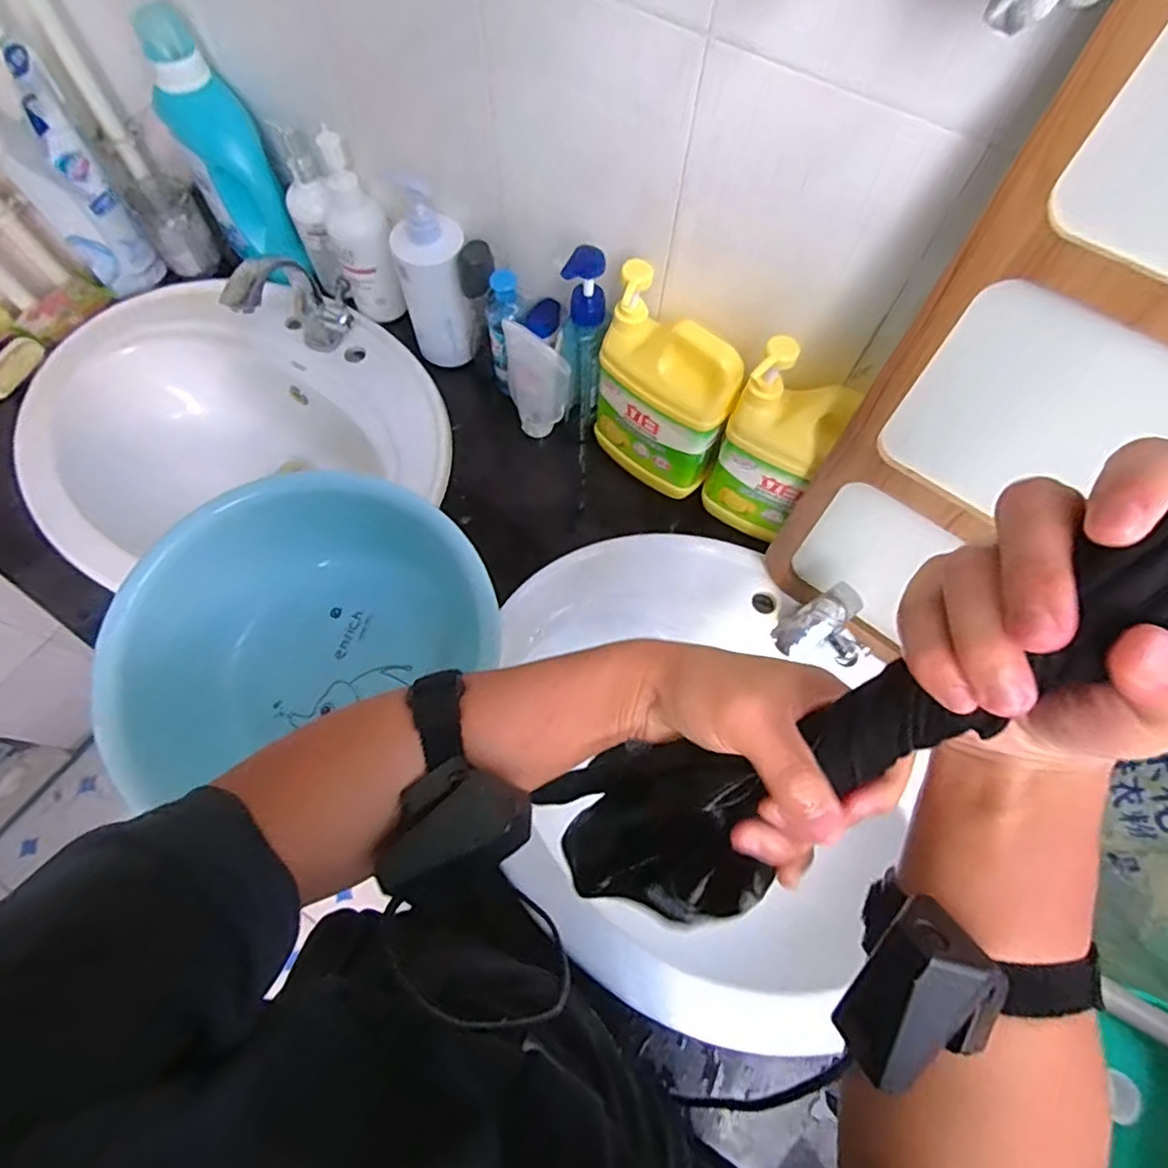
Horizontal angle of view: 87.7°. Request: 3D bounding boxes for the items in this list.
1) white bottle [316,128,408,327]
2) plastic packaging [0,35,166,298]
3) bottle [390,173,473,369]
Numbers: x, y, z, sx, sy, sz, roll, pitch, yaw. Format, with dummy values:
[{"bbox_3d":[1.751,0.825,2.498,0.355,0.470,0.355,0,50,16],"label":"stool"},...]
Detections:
[{"bbox_3d":[-0.277,-0.428,0.747,0.073,0.202,0.089,-17,69,-8],"label":"white bottle"},{"bbox_3d":[-0.625,-0.488,0.744,0.101,0.223,0.074,-36,73,-15],"label":"plastic packaging"},{"bbox_3d":[-0.175,-0.354,0.719,0.070,0.204,0.065,1,68,-1],"label":"bottle"}]

